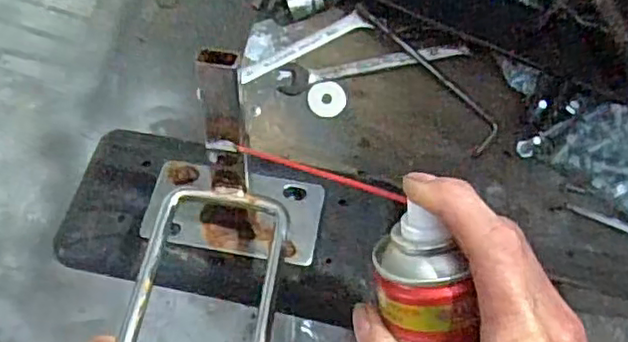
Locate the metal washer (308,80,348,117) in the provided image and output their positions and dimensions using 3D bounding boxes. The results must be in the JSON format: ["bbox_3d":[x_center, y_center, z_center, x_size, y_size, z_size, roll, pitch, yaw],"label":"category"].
[{"bbox_3d":[0.011,-0.057,0.519,0.030,0.004,0.028,-3,94,-7],"label":"metal washer"}]

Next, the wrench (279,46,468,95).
[{"bbox_3d":[0.047,-0.083,0.517,0.152,0.014,0.023,-9,80,-2],"label":"wrench"}]

